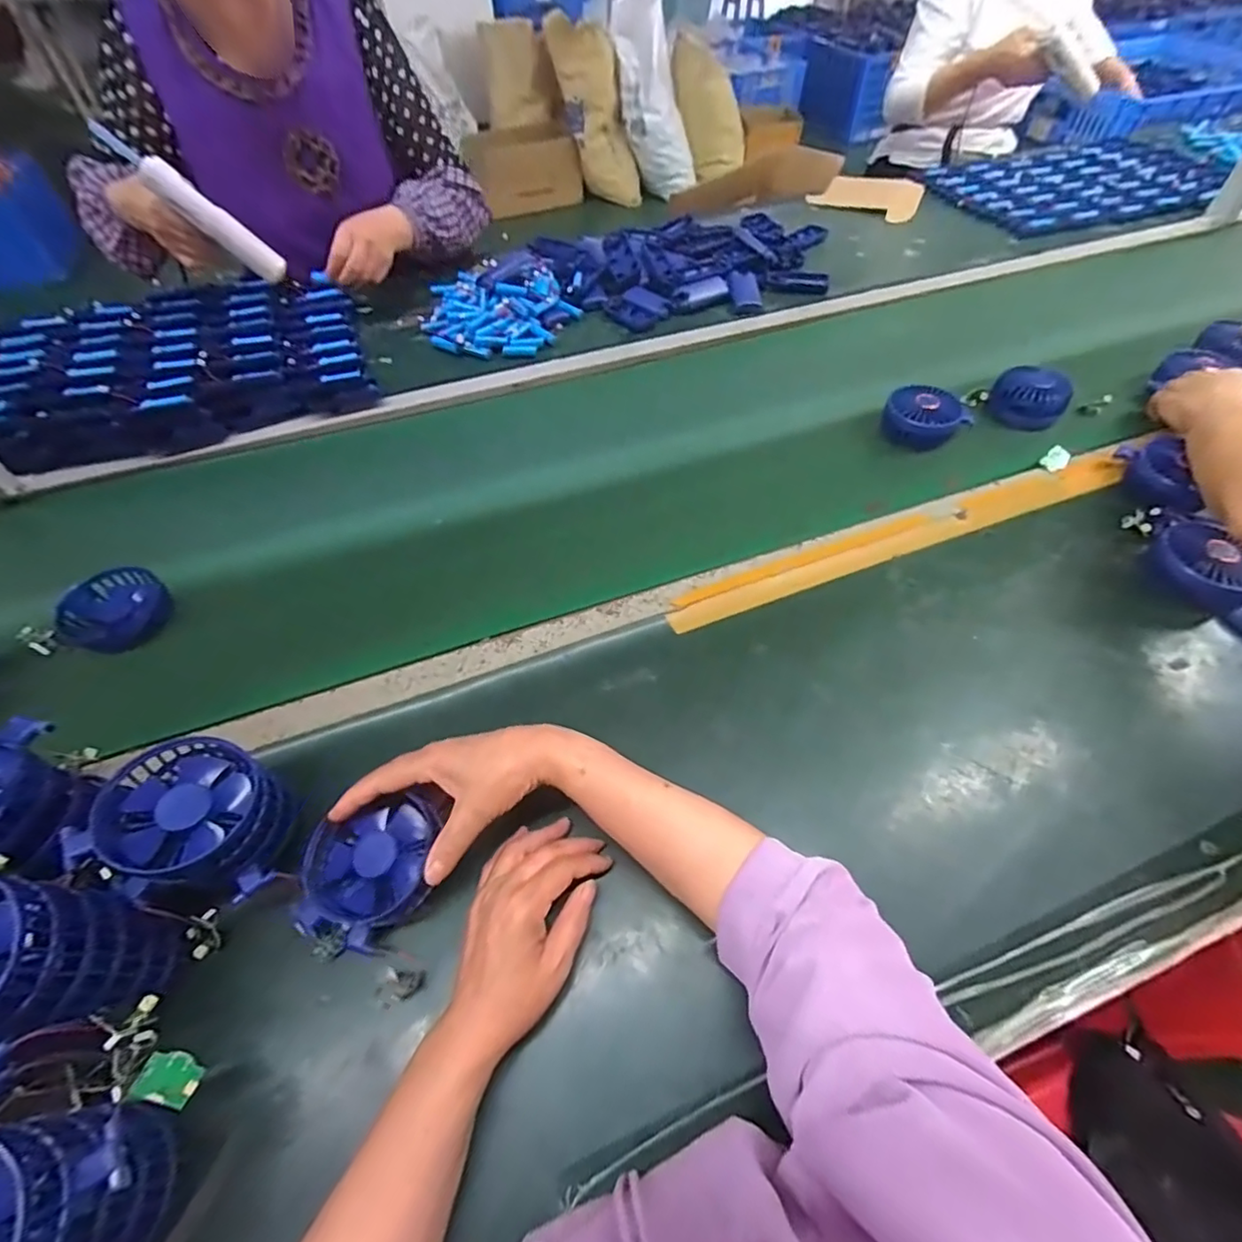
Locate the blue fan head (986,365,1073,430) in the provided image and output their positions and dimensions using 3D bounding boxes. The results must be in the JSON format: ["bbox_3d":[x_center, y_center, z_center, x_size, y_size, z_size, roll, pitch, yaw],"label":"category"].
[{"bbox_3d":[0.517,-0.282,0.734,0.085,0.053,0.068,28,60,20],"label":"blue fan head"}]

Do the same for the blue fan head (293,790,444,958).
[{"bbox_3d":[-0.176,0.181,0.418,0.087,0.043,0.104,5,57,8],"label":"blue fan head"}]

